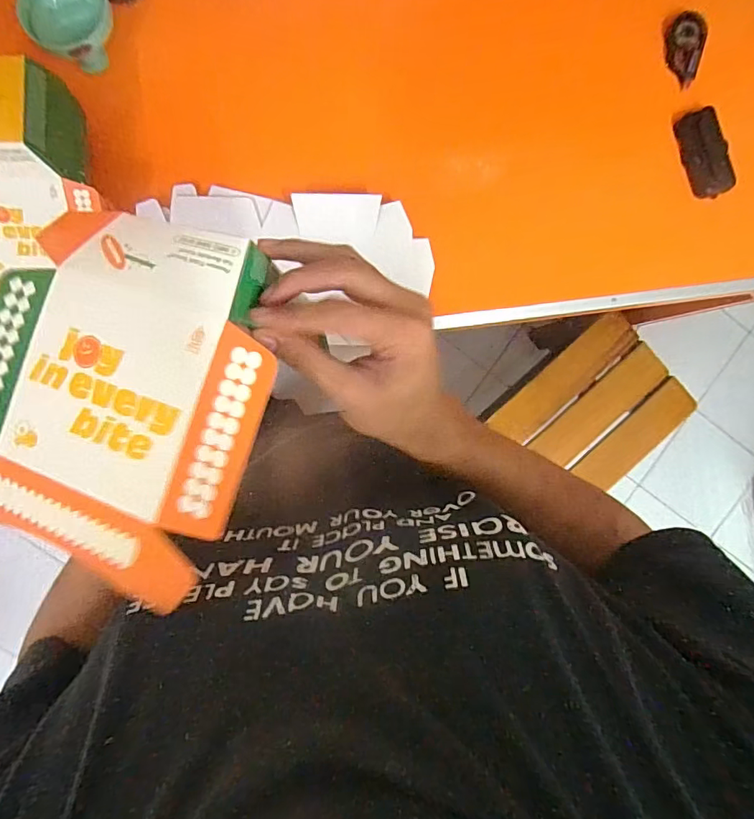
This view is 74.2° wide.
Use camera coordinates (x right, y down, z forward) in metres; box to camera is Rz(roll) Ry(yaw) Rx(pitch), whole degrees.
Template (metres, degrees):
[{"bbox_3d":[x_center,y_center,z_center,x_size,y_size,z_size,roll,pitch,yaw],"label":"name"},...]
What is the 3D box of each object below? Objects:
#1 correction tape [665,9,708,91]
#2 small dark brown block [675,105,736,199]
[{"bbox_3d":[0.393,-0.462,0.633,0.047,0.021,0.089,7,91,-4],"label":"correction tape"},{"bbox_3d":[0.418,-0.326,0.634,0.048,0.024,0.106,-20,93,-3],"label":"small dark brown block"}]

